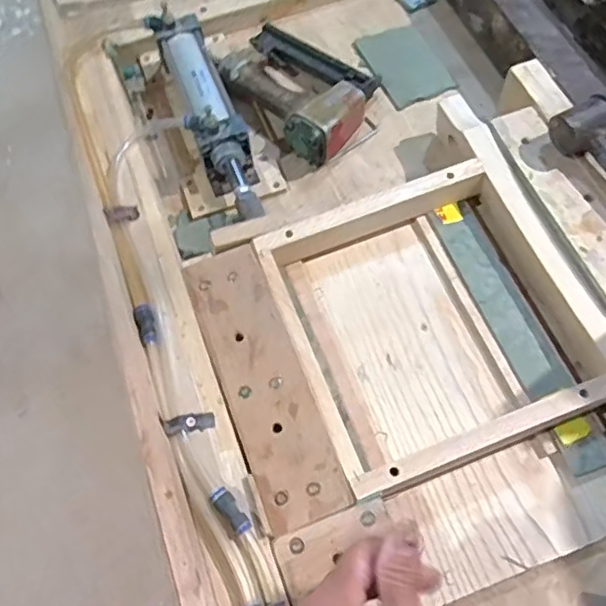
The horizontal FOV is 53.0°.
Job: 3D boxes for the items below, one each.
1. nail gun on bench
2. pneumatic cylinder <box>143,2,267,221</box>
[{"bbox_3d":[-0.006,-0.293,0.788,0.155,0.054,0.227,-38,68,-15],"label":"nail gun on bench"},{"bbox_3d":[-0.112,-0.226,0.742,0.067,0.081,0.313,-21,65,-8],"label":"pneumatic cylinder"}]

